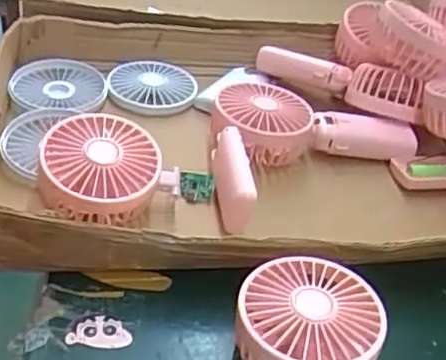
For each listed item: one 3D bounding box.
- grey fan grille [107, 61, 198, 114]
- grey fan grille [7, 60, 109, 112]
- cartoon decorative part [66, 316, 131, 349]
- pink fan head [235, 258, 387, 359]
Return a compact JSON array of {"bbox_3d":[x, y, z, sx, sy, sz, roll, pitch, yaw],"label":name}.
[{"bbox_3d":[-0.068,-0.090,0.636,0.084,0.022,0.071,2,36,-7],"label":"grey fan grille"},{"bbox_3d":[-0.152,-0.087,0.611,0.091,0.014,0.082,-14,41,-26],"label":"grey fan grille"},{"bbox_3d":[-0.078,0.097,0.415,0.039,0.005,0.020,3,36,-5],"label":"cartoon decorative part"},{"bbox_3d":[0.050,0.097,0.397,0.083,0.048,0.094,17,37,14],"label":"pink fan head"}]

